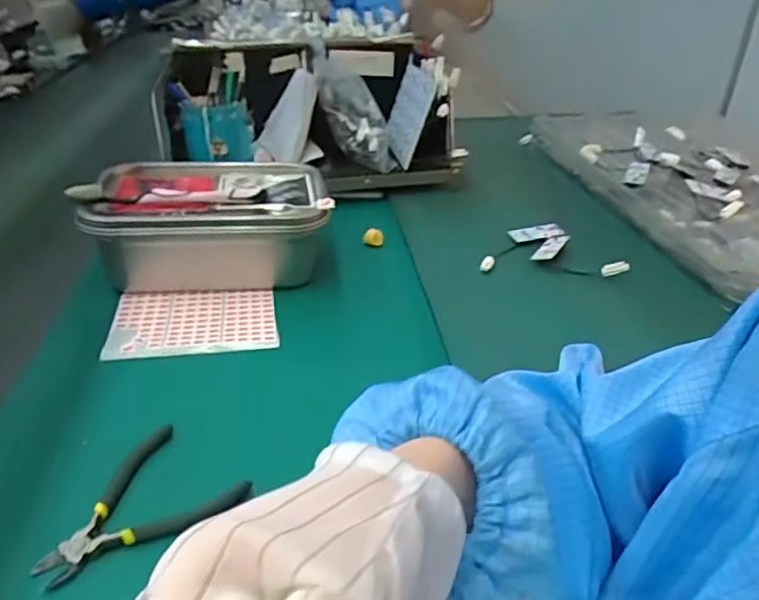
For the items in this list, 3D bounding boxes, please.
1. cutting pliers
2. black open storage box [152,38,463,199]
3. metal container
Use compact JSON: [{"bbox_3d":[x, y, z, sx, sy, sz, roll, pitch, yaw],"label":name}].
[{"bbox_3d":[-0.161,0.133,0.378,0.090,0.013,0.119,24,40,32],"label":"cutting pliers"},{"bbox_3d":[-0.098,-0.260,0.850,0.418,0.168,0.274,3,33,5],"label":"black open storage box"},{"bbox_3d":[-0.175,-0.078,0.630,0.239,0.107,0.163,-2,33,-4],"label":"metal container"}]

